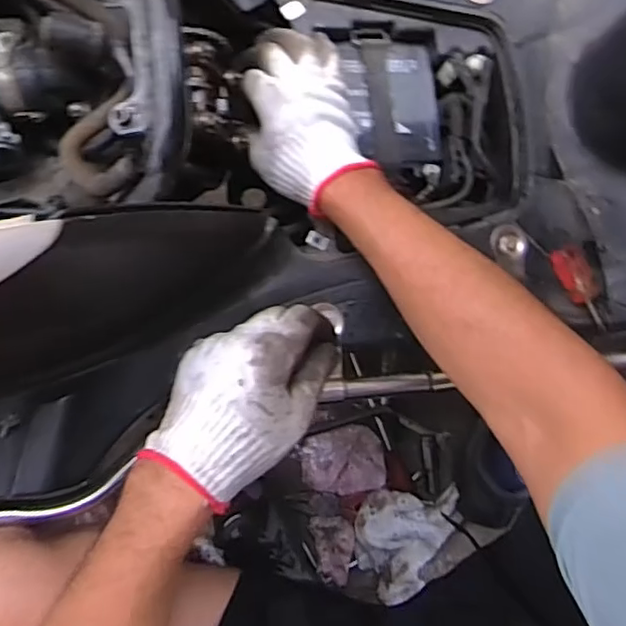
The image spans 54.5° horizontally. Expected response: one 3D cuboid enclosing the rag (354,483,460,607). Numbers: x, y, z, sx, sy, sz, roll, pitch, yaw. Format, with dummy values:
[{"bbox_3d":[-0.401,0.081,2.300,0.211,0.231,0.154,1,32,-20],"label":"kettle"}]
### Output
[{"bbox_3d":[0.118,0.295,0.769,0.126,0.046,0.143,-1,87,1],"label":"rag"}]

